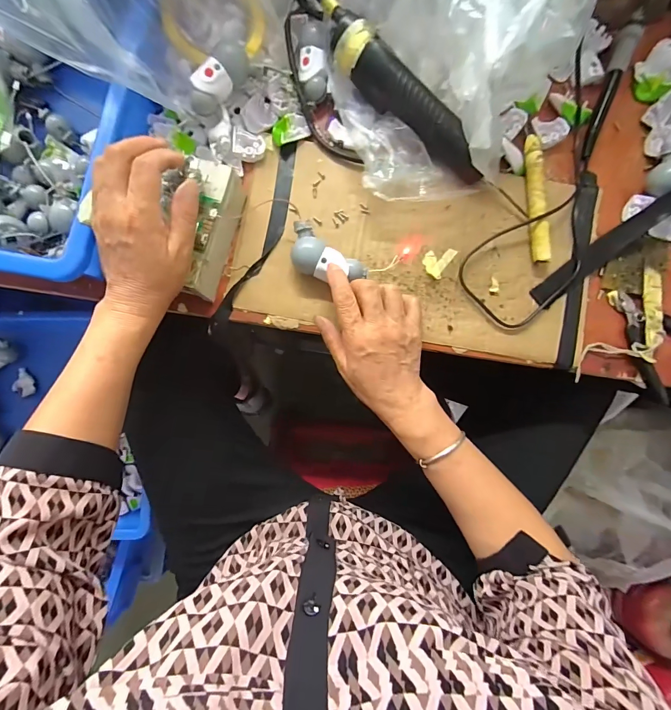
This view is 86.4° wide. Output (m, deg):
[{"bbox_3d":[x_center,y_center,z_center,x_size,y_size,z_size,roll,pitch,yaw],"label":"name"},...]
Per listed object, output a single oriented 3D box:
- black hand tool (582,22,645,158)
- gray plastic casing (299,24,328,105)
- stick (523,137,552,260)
[{"bbox_3d":[0.289,-0.280,0.372,0.017,0.024,0.144,17,85,2],"label":"black hand tool"},{"bbox_3d":[-0.023,-0.301,0.368,0.028,0.017,0.066,-3,106,0],"label":"gray plastic casing"},{"bbox_3d":[0.206,-0.159,0.365,0.015,0.015,0.131,-1,85,0],"label":"stick"}]

